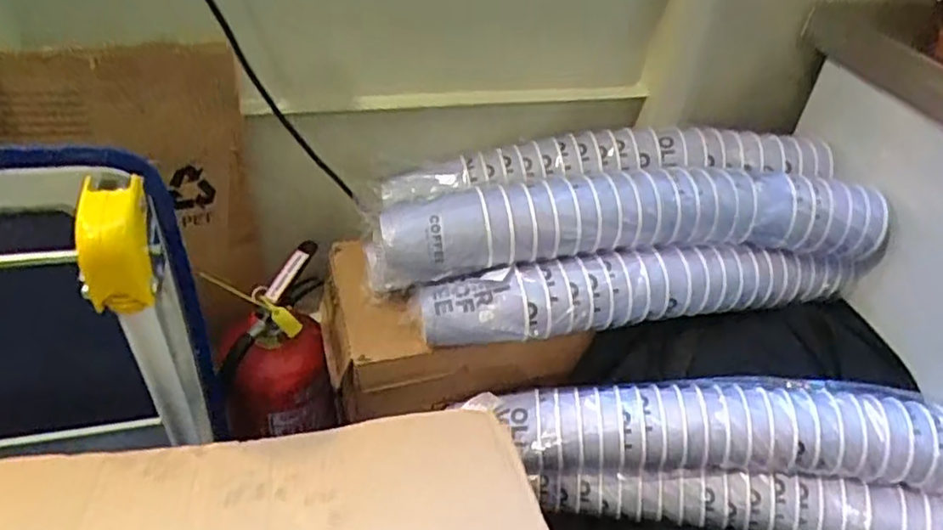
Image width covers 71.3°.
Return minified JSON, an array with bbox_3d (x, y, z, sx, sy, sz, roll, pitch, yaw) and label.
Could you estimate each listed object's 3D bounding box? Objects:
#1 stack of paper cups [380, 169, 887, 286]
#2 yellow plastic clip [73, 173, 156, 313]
[{"bbox_3d":[0.182,-0.053,0.736,0.581,0.085,0.089,-1,39,-10],"label":"stack of paper cups"},{"bbox_3d":[-0.272,-0.015,0.504,0.047,0.088,0.069,-5,40,-14],"label":"yellow plastic clip"}]

